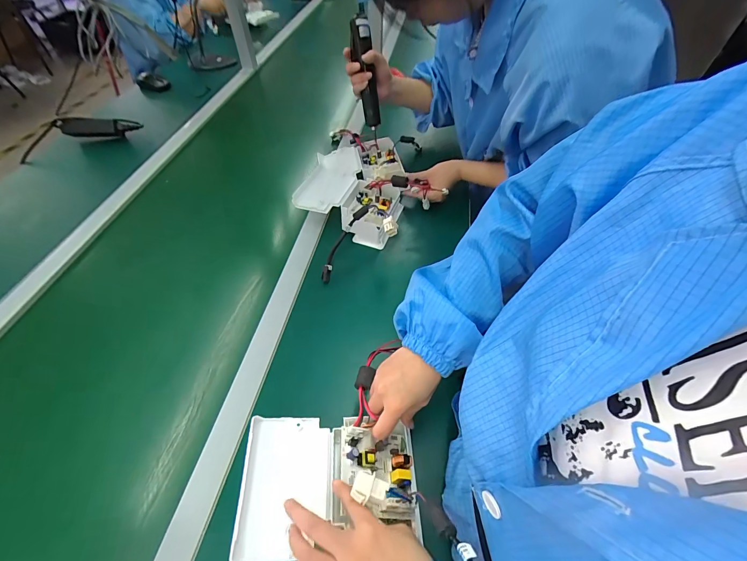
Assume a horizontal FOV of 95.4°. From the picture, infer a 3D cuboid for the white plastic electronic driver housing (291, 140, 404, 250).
[{"bbox_3d":[-0.031,-0.208,0.723,0.213,0.074,0.334,12,52,8],"label":"white plastic electronic driver housing"}]

